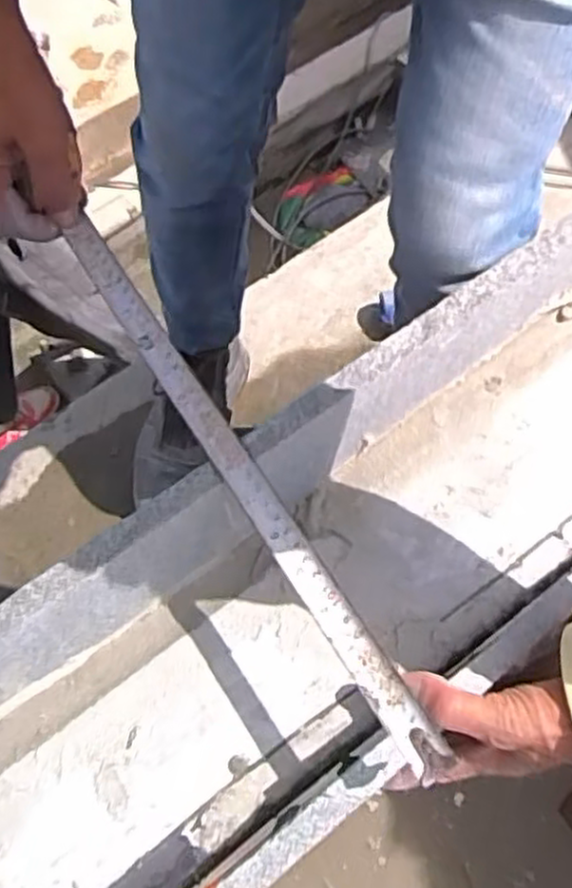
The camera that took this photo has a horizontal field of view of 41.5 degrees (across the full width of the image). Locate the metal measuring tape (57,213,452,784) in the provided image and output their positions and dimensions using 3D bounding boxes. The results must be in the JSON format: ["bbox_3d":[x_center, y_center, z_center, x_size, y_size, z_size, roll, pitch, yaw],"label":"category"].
[{"bbox_3d":[-0.036,0.004,0.451,0.022,0.010,0.389,-31,67,-11],"label":"metal measuring tape"}]

